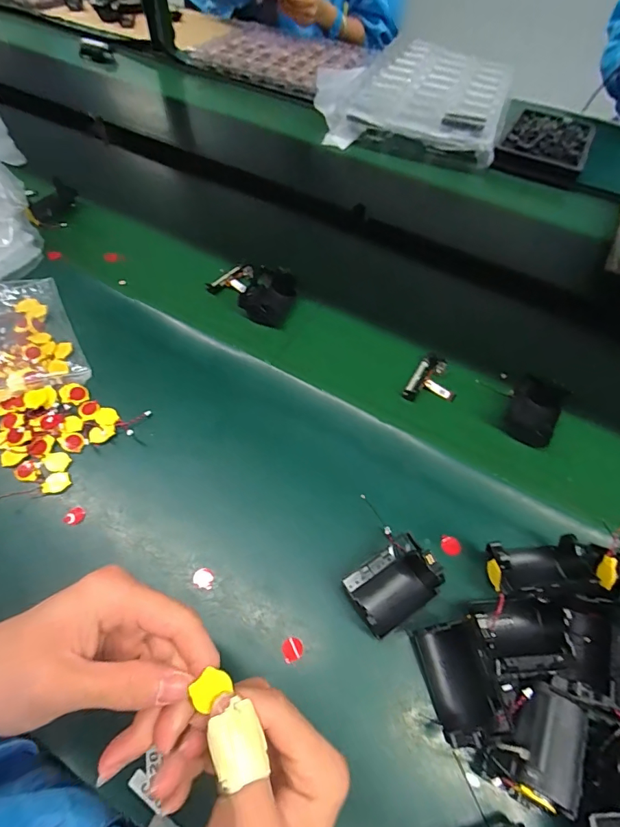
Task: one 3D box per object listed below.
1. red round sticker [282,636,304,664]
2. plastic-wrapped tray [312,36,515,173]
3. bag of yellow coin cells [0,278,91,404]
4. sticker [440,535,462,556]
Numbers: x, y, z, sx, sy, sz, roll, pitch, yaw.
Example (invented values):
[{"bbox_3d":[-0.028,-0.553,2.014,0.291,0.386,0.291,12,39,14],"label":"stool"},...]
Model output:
[{"bbox_3d":[-0.013,0.185,0.328,0.017,0.006,0.016,1,57,-2],"label":"red round sticker"},{"bbox_3d":[0.209,-0.639,0.828,0.352,0.039,0.377,17,58,8],"label":"plastic-wrapped tray"},{"bbox_3d":[-0.326,-0.082,0.465,0.111,0.018,0.164,-24,61,-17],"label":"bag of yellow coin cells"},{"bbox_3d":[0.126,0.118,0.375,0.016,0.004,0.019,-19,60,0],"label":"sticker"}]

